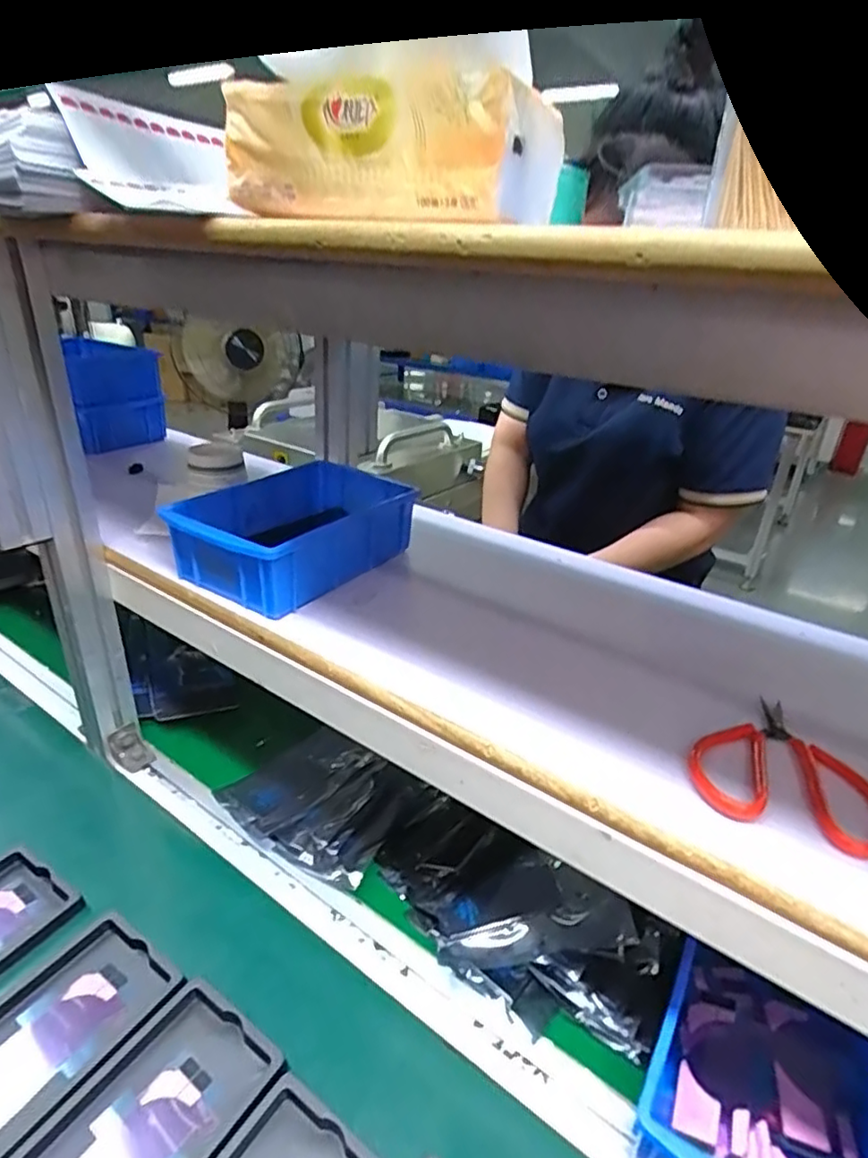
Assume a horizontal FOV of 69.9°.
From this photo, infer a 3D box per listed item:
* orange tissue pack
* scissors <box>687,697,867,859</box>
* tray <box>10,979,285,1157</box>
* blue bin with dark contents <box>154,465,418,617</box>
[{"bbox_3d":[-0.018,-0.191,0.280,0.127,0.049,0.084,14,30,18],"label":"orange tissue pack"},{"bbox_3d":[0.208,0.107,0.364,0.101,0.011,0.112,16,31,23],"label":"scissors"},{"bbox_3d":[-0.179,0.334,0.373,0.094,0.012,0.155,21,32,29],"label":"tray"},{"bbox_3d":[-0.120,-0.044,0.554,0.133,0.061,0.199,22,33,31],"label":"blue bin with dark contents"}]

